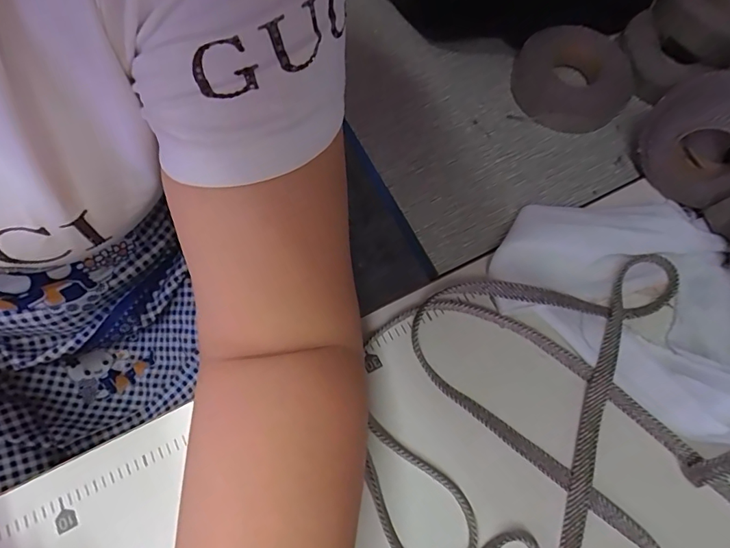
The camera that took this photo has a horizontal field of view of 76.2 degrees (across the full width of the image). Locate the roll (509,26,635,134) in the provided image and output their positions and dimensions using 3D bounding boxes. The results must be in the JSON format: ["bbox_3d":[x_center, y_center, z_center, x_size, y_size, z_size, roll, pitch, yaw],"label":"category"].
[{"bbox_3d":[0.171,-0.167,0.390,0.087,0.035,0.093,1,70,-2],"label":"roll"}]

